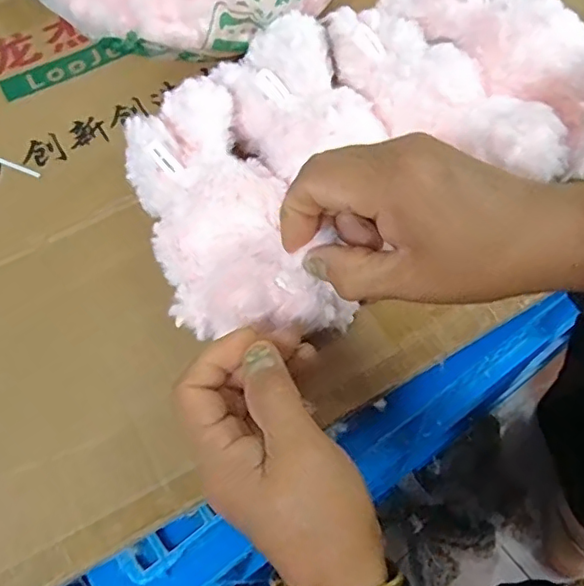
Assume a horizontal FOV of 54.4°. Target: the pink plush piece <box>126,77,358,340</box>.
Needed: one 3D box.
[{"bbox_3d":[-0.049,-0.049,0.377,0.094,0.052,0.224,-26,58,-9],"label":"pink plush piece"}]

